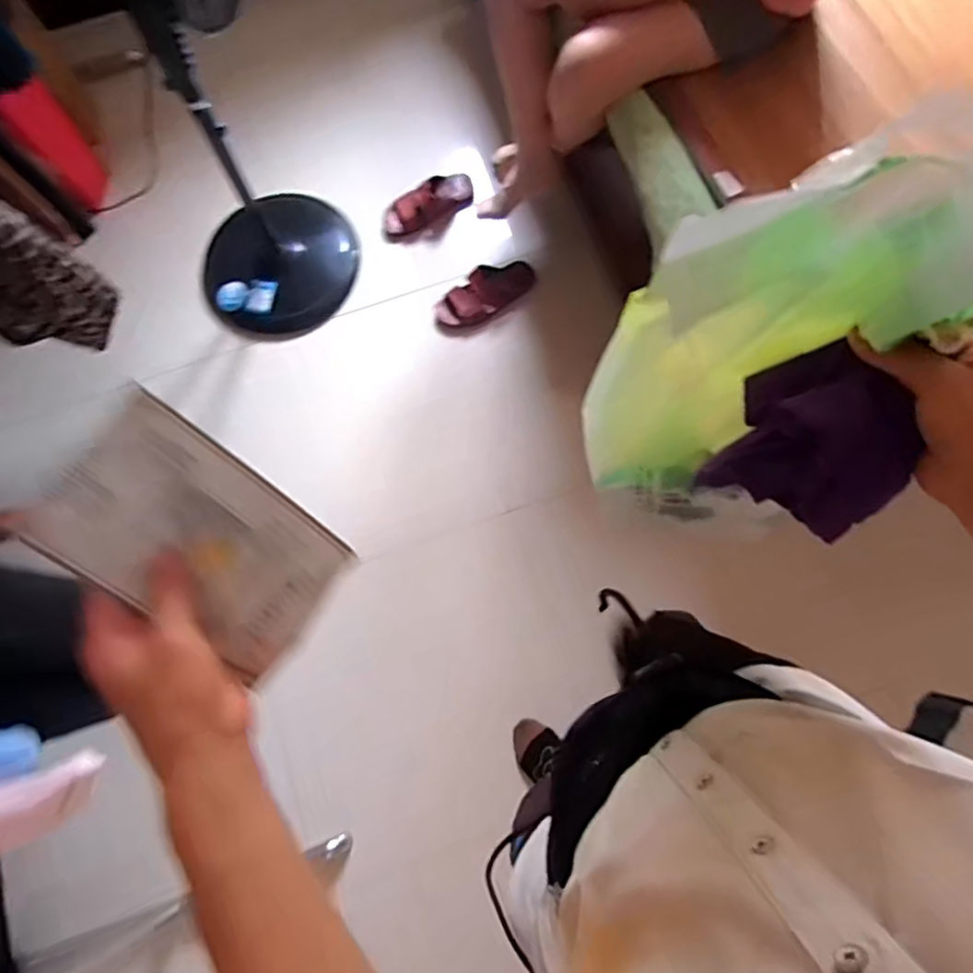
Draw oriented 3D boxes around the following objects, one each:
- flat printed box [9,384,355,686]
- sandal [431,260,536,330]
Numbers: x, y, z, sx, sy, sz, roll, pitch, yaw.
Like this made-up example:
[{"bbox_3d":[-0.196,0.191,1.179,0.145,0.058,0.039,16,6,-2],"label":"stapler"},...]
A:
[{"bbox_3d":[-0.166,0.033,0.364,0.158,0.011,0.102,40,91,-16],"label":"flat printed box"},{"bbox_3d":[0.007,-0.457,1.469,0.260,0.066,0.101,-34,76,-7],"label":"sandal"}]

